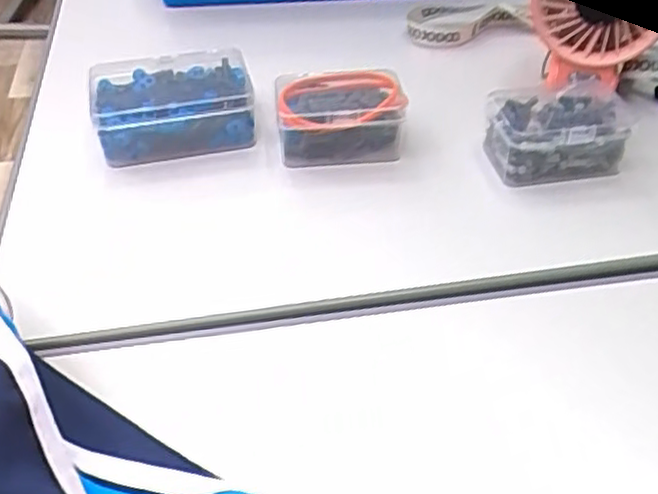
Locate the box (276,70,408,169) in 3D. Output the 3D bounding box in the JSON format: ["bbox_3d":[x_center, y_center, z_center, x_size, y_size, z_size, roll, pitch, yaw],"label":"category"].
[{"bbox_3d":[0.007,-0.075,0.412,0.075,0.041,0.045,0,43,0],"label":"box"}]

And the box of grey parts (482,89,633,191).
[{"bbox_3d":[0.128,-0.066,0.402,0.075,0.034,0.054,-3,42,-1],"label":"box of grey parts"}]

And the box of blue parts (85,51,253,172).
[{"bbox_3d":[-0.095,-0.084,0.423,0.094,0.041,0.064,-7,44,-8],"label":"box of blue parts"}]

